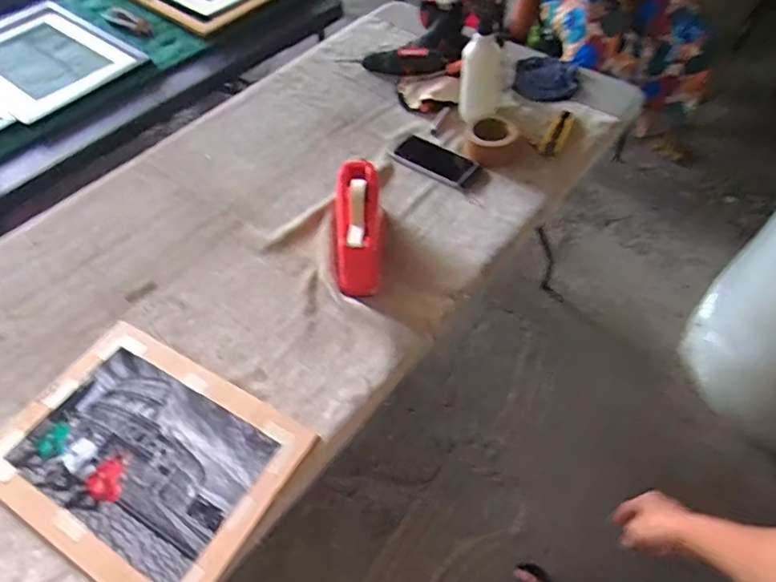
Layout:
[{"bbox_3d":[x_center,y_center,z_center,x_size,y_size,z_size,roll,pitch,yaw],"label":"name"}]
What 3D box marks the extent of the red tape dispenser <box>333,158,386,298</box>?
[{"bbox_3d":[-0.052,-0.101,0.872,0.077,0.107,0.207,-2,53,-2],"label":"red tape dispenser"}]

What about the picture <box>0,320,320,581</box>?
[{"bbox_3d":[-0.320,0.209,0.702,0.369,0.013,0.265,25,57,18],"label":"picture"}]

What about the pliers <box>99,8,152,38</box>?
[{"bbox_3d":[-0.674,-0.689,1.389,0.167,0.024,0.059,34,60,23],"label":"pliers"}]

